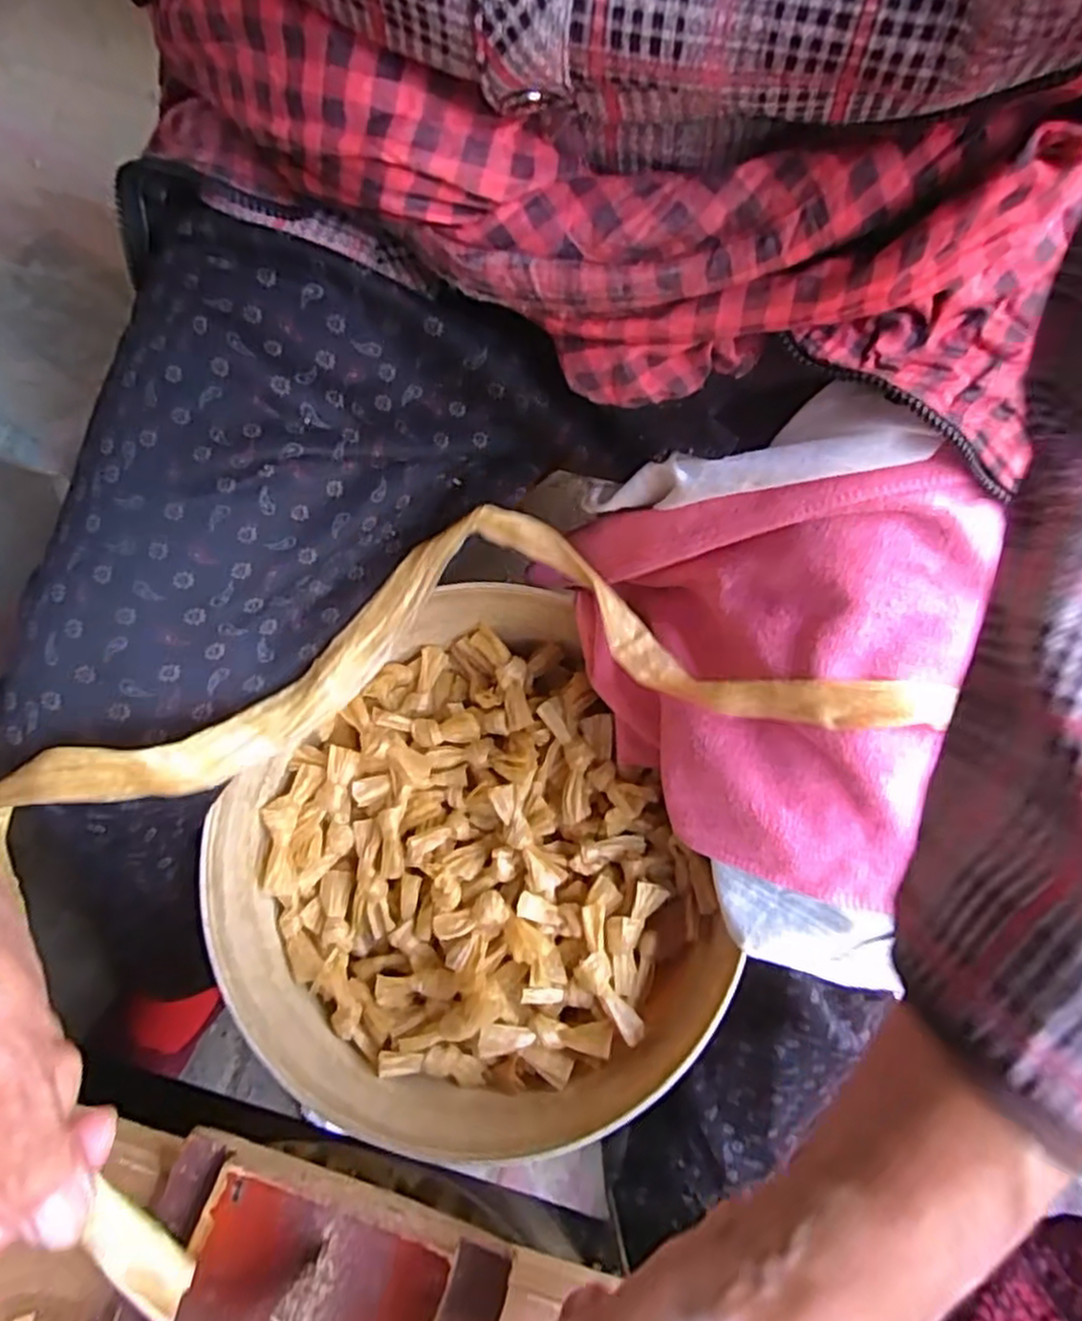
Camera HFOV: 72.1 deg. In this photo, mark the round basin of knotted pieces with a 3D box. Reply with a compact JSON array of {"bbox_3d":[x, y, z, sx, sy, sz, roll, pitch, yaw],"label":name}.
[{"bbox_3d":[-0.046,0.126,0.434,0.248,0.087,0.271,0,76,-1],"label":"round basin of knotted pieces"}]

